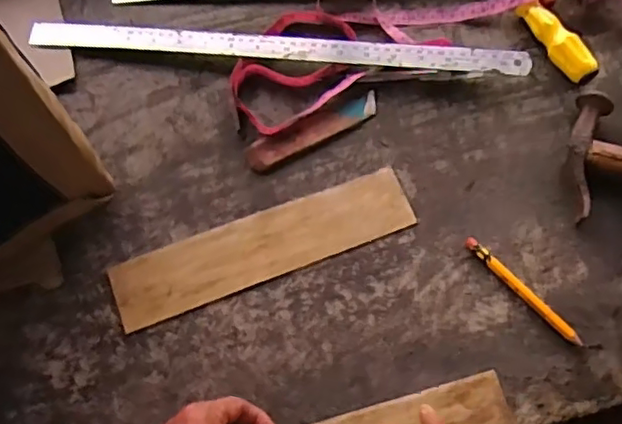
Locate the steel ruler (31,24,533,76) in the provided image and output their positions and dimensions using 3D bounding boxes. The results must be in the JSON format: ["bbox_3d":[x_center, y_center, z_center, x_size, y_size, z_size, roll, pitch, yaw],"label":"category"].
[{"bbox_3d":[-0.038,-0.161,0.611,0.481,0.008,0.027,5,72,6],"label":"steel ruler"}]

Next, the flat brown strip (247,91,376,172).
[{"bbox_3d":[0.003,-0.077,0.583,0.132,0.005,0.030,-27,76,-8],"label":"flat brown strip"}]

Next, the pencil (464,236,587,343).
[{"bbox_3d":[0.178,0.066,0.525,0.010,0.008,0.120,-42,78,-12],"label":"pencil"}]

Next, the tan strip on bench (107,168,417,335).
[{"bbox_3d":[-0.042,0.031,0.553,0.266,0.009,0.057,-21,75,-7],"label":"tan strip on bench"}]

